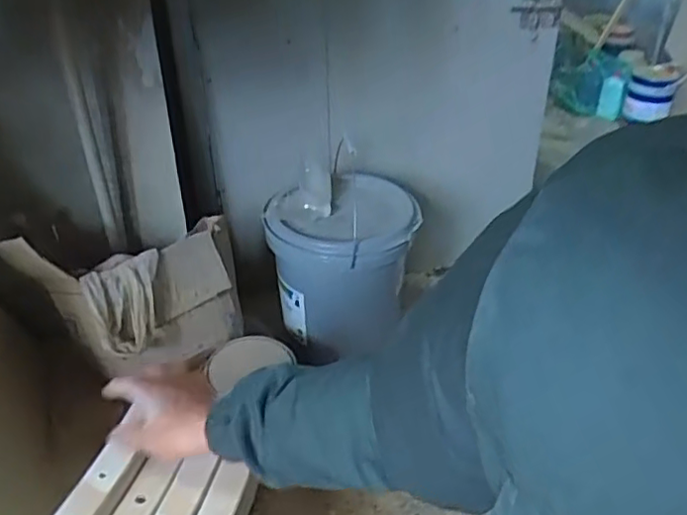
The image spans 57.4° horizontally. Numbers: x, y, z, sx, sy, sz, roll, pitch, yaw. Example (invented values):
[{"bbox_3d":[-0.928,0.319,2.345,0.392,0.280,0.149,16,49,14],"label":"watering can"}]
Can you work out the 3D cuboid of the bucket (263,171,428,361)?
[{"bbox_3d":[-0.004,0.002,1.362,0.288,0.278,0.316,1,35,-1],"label":"bucket"}]

